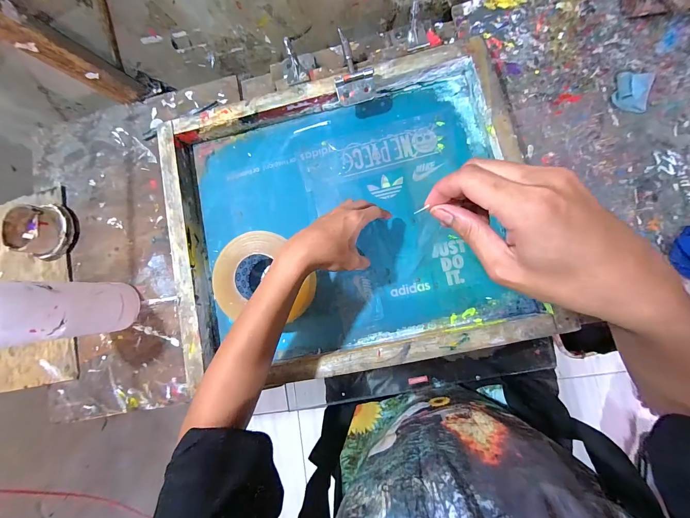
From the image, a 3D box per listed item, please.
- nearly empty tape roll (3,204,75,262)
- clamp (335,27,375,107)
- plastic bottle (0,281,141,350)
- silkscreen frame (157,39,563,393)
[{"bbox_3d":[-0.538,-0.050,0.509,0.098,0.050,0.097,8,84,8],"label":"nearly empty tape roll"},{"bbox_3d":[0.015,-0.298,0.451,0.057,0.026,0.111,-3,83,7],"label":"clamp"},{"bbox_3d":[-0.390,0.070,0.393,0.068,0.231,0.080,-2,83,7],"label":"plastic bottle"},{"bbox_3d":[-0.009,-0.061,0.459,0.532,0.052,0.444,-12,82,5],"label":"silkscreen frame"}]

